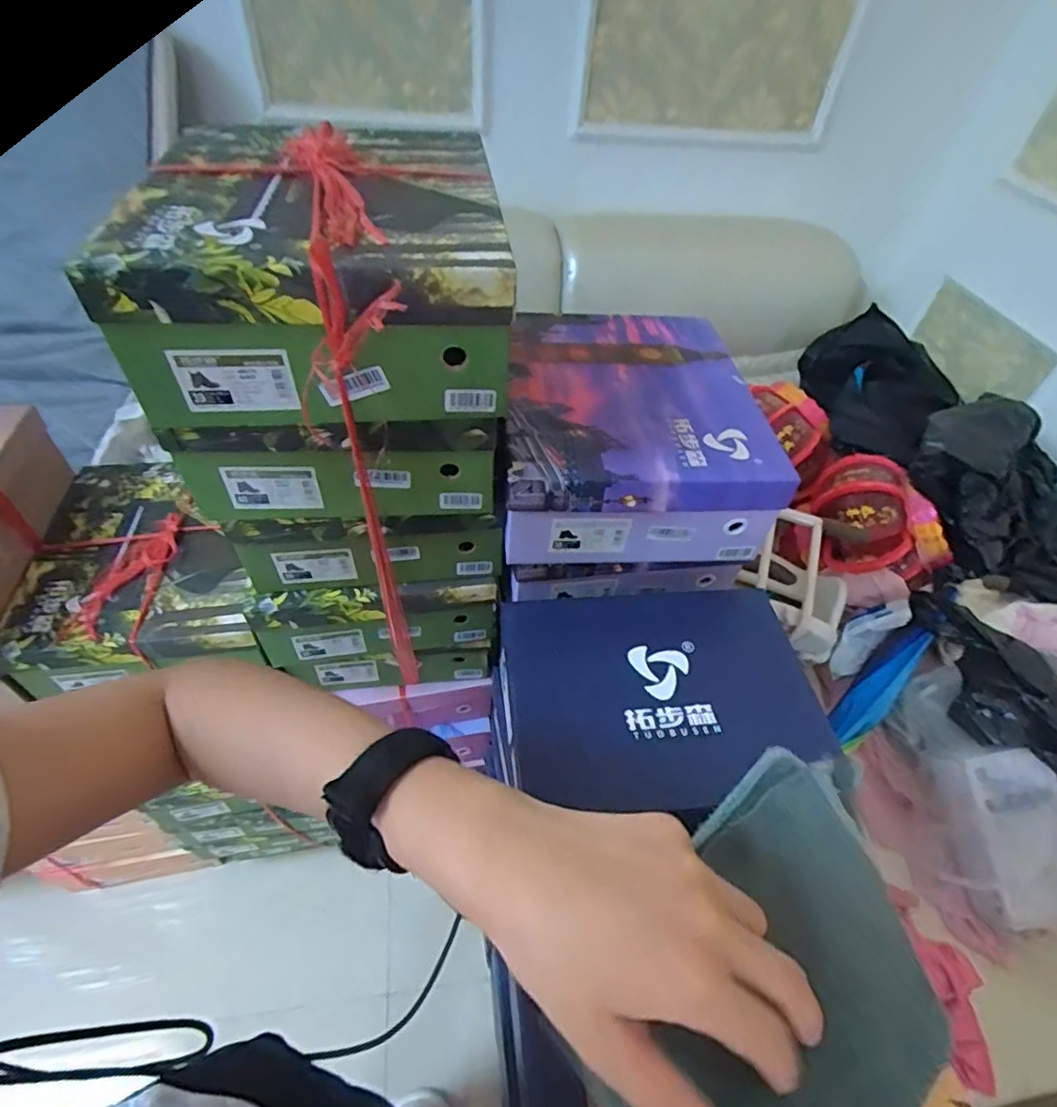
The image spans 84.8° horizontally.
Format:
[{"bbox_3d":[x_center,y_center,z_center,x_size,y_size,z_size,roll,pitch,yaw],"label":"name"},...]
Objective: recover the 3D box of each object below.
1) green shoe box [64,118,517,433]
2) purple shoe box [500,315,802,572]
[{"bbox_3d":[-0.158,-0.227,0.480,0.264,0.129,0.306,-2,48,-7],"label":"green shoe box"},{"bbox_3d":[0.103,-0.147,0.671,0.271,0.126,0.312,-1,48,-6],"label":"purple shoe box"}]

